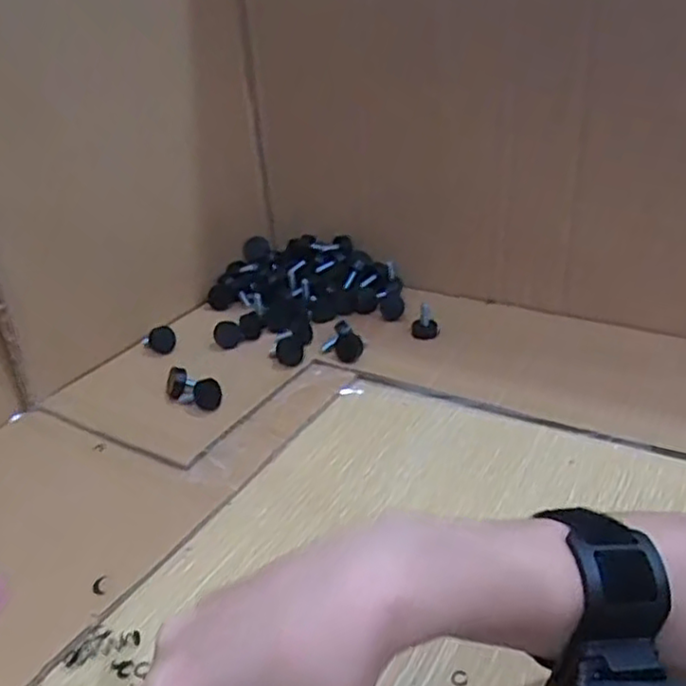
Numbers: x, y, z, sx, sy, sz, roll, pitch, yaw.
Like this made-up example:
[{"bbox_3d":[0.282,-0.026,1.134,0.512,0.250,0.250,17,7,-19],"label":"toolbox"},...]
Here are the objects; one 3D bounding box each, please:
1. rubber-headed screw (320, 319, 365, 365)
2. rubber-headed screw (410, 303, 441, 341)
[{"bbox_3d":[-0.002,-0.002,0.636,0.024,0.027,0.038,-25,33,-33],"label":"rubber-headed screw"},{"bbox_3d":[0.078,-0.023,0.654,0.026,0.029,0.025,-1,30,6],"label":"rubber-headed screw"}]

